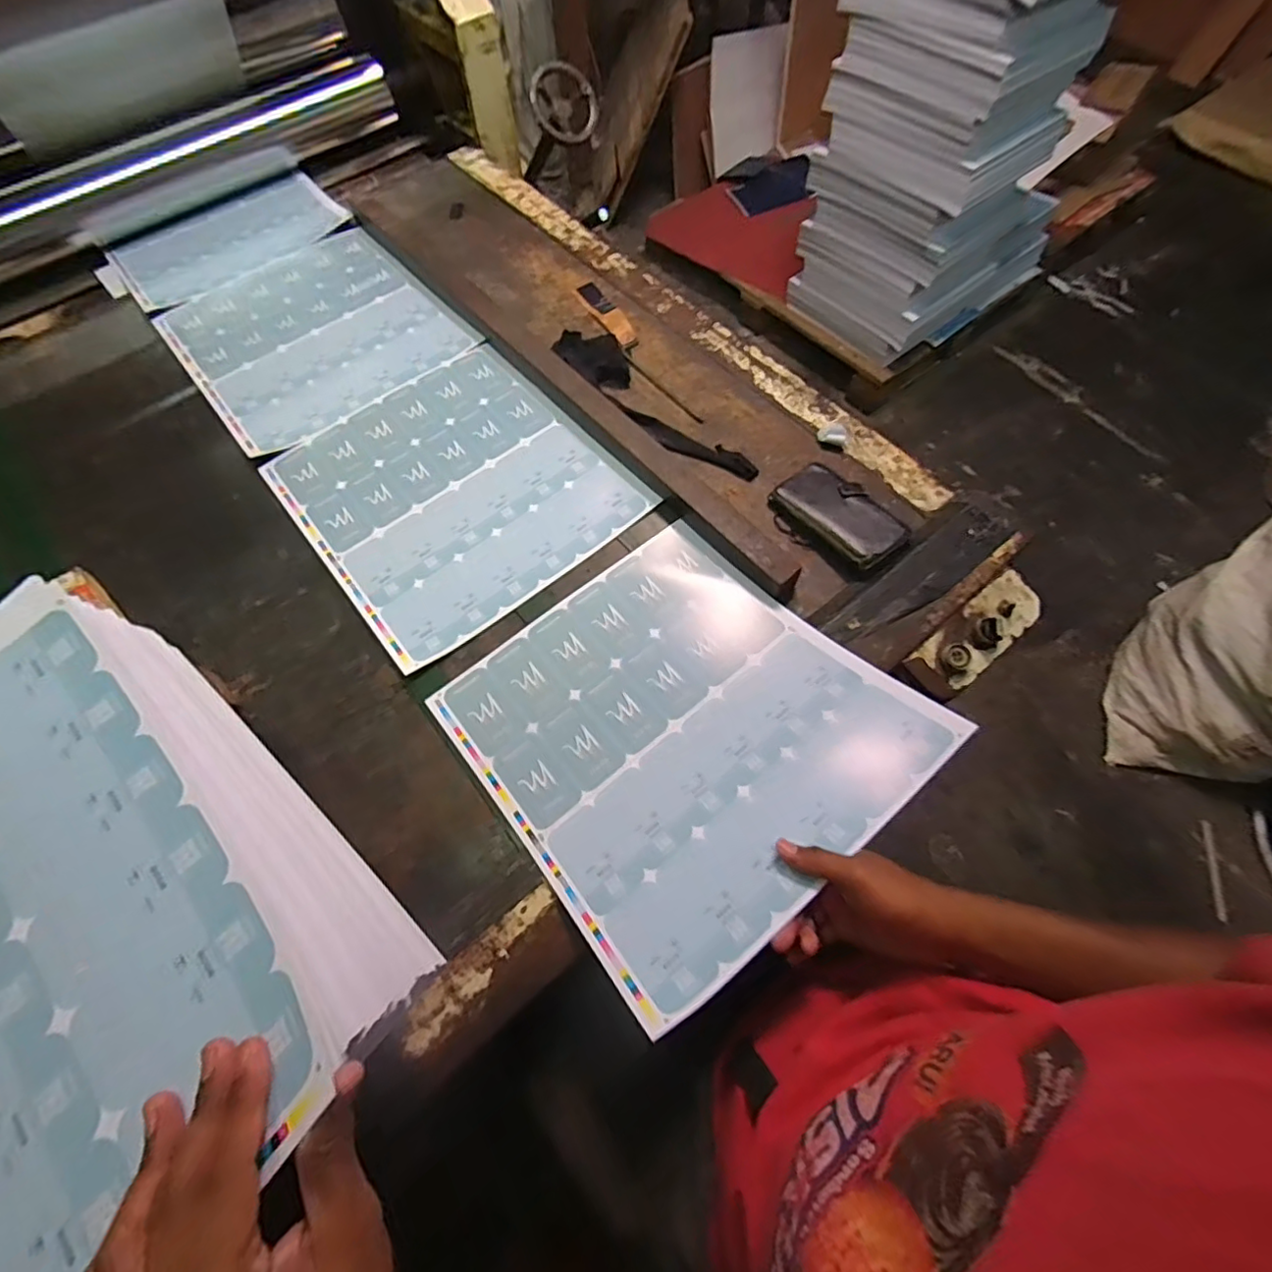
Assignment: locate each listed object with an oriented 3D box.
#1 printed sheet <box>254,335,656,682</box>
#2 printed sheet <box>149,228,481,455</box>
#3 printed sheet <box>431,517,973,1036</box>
[{"bbox_3d":[-0.229,-0.190,0.750,0.354,0.007,0.386,-37,69,-15],"label":"printed sheet"},{"bbox_3d":[-0.479,-0.458,0.888,0.358,0.008,0.380,-37,69,-15],"label":"printed sheet"},{"bbox_3d":[0.033,0.079,0.570,0.363,0.088,0.374,-37,69,-15],"label":"printed sheet"}]

